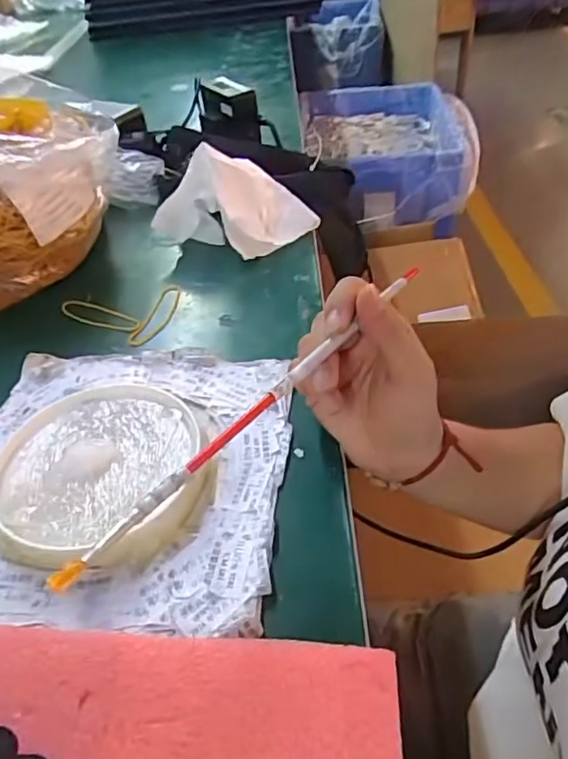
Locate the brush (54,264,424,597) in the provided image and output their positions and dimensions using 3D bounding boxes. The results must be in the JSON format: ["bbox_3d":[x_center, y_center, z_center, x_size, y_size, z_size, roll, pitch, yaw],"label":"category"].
[{"bbox_3d":[-0.003,0.006,0.270,0.006,0.006,0.241,28,52,30],"label":"brush"}]

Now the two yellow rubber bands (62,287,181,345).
[{"bbox_3d":[-0.123,-0.061,0.480,0.094,0.010,0.074,23,50,28],"label":"two yellow rubber bands"}]

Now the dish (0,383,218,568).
[{"bbox_3d":[-0.102,0.051,0.337,0.121,0.014,0.121,-3,42,3],"label":"dish"}]

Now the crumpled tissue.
[{"bbox_3d":[-0.041,-0.156,0.520,0.121,0.072,0.092,15,46,22],"label":"crumpled tissue"}]

